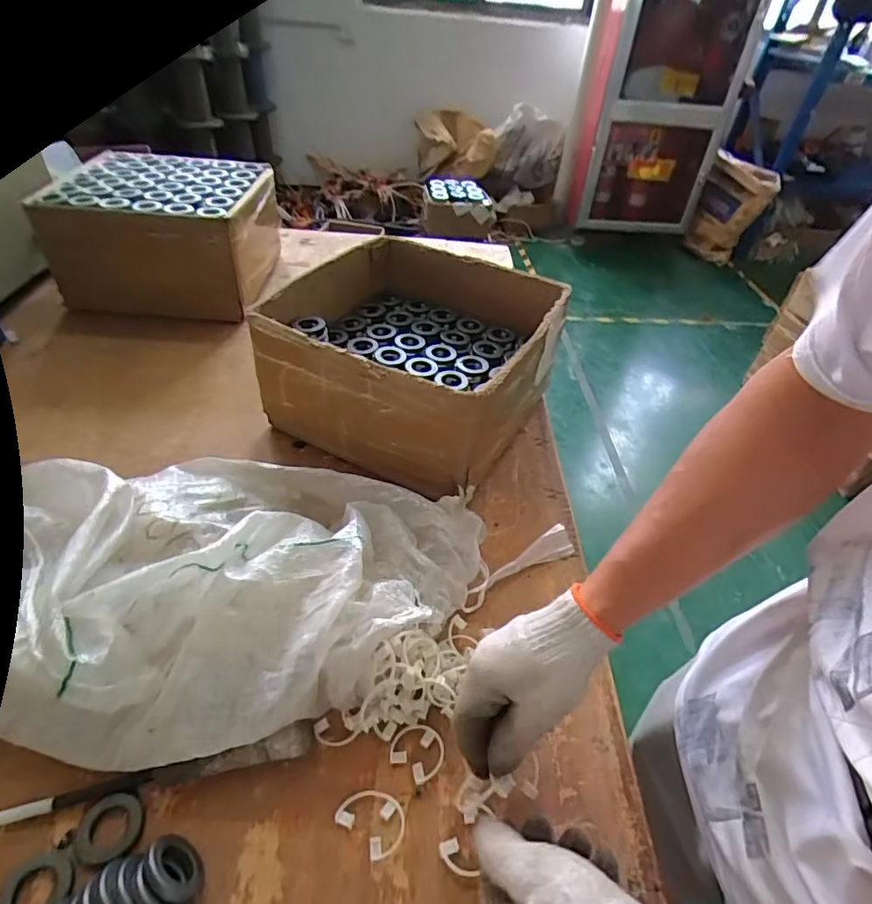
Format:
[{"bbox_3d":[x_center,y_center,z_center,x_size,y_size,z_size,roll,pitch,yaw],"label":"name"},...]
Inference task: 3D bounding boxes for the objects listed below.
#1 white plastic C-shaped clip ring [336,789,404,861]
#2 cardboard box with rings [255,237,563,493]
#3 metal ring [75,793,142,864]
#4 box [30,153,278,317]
[{"bbox_3d":[-0.047,0.278,0.405,0.051,0.008,0.039,30,47,25],"label":"white plastic C-shaped clip ring"},{"bbox_3d":[-0.026,-0.131,0.737,0.330,0.174,0.334,23,44,18],"label":"cardboard box with rings"},{"bbox_3d":[-0.239,0.274,0.389,0.042,0.010,0.043,3,42,-3],"label":"metal ring"},{"bbox_3d":[-0.474,-0.396,0.978,0.308,0.174,0.327,2,42,-5],"label":"box"}]

